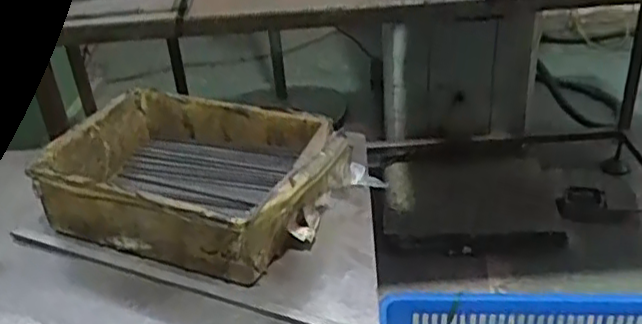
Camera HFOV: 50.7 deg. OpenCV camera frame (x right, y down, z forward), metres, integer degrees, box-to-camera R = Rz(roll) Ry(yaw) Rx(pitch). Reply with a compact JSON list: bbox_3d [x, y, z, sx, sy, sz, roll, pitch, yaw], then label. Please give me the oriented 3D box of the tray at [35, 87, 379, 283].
[{"bbox_3d":[-0.120,0.014,0.663,0.268,0.078,0.189,12,36,22],"label":"tray"}]

